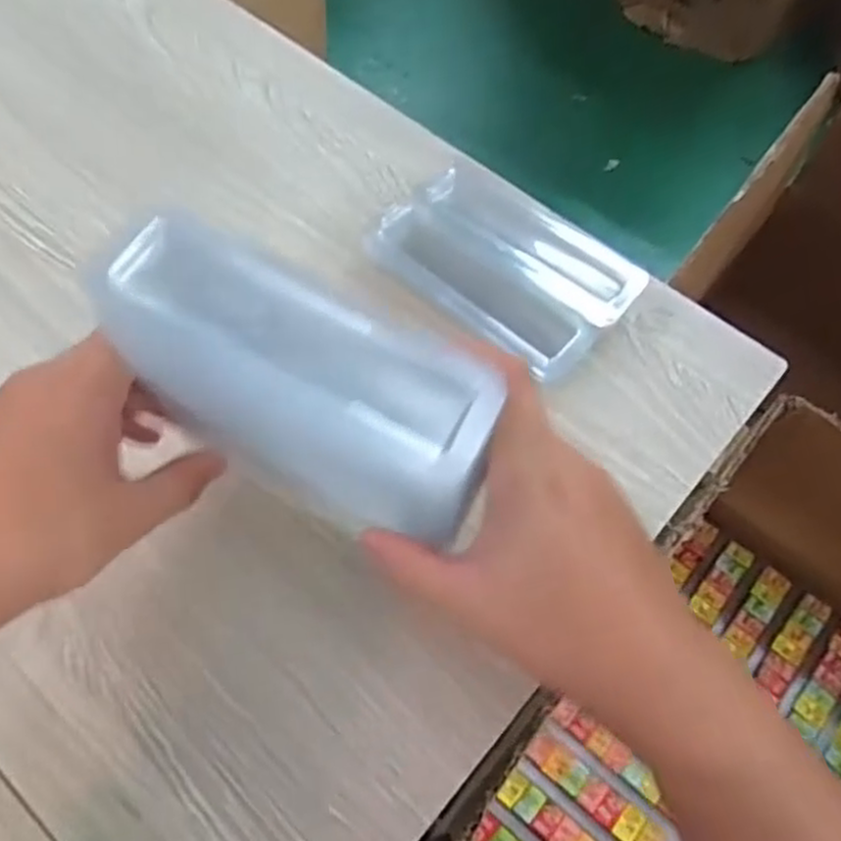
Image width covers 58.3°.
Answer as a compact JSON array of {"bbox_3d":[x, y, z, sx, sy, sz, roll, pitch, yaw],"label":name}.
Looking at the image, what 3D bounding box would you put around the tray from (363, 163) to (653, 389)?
[{"bbox_3d":[0.049,-0.090,0.433,0.137,0.029,0.091,39,68,17],"label":"tray"}]

